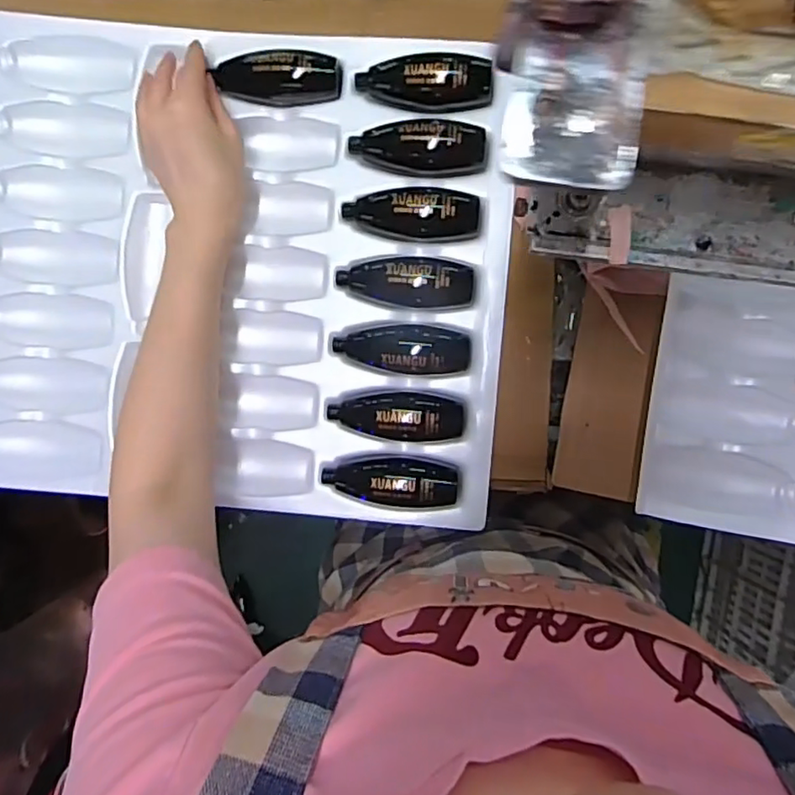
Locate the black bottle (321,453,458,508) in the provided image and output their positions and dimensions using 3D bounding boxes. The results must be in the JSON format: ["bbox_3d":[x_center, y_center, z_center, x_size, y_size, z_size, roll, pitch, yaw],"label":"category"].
[{"bbox_3d":[-0.006,0.063,0.453,0.101,0.026,0.036,4,90,3],"label":"black bottle"}]

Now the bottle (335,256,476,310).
[{"bbox_3d":[0.006,-0.087,0.449,0.103,0.028,0.038,2,90,3],"label":"bottle"}]

